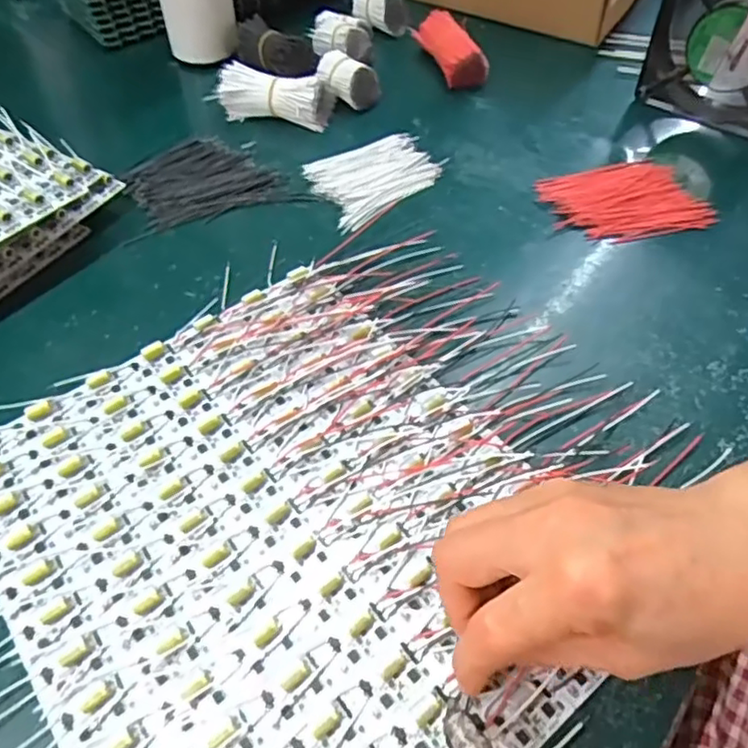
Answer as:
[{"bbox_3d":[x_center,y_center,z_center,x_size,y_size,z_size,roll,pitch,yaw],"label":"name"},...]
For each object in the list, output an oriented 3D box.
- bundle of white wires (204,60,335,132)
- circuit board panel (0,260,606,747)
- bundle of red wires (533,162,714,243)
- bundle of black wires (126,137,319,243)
[{"bbox_3d":[-0.084,-0.230,0.525,0.094,0.034,0.032,11,54,8],"label":"bundle of white wires"},{"bbox_3d":[-0.046,0.073,0.311,0.242,0.009,0.283,-33,60,-22],"label":"circuit board panel"},{"bbox_3d":[0.182,-0.128,0.461,0.112,0.011,0.078,-8,54,-6],"label":"bundle of red wires"},{"bbox_3d":[-0.127,-0.153,0.488,0.121,0.008,0.100,-17,55,-12],"label":"bundle of black wires"}]

